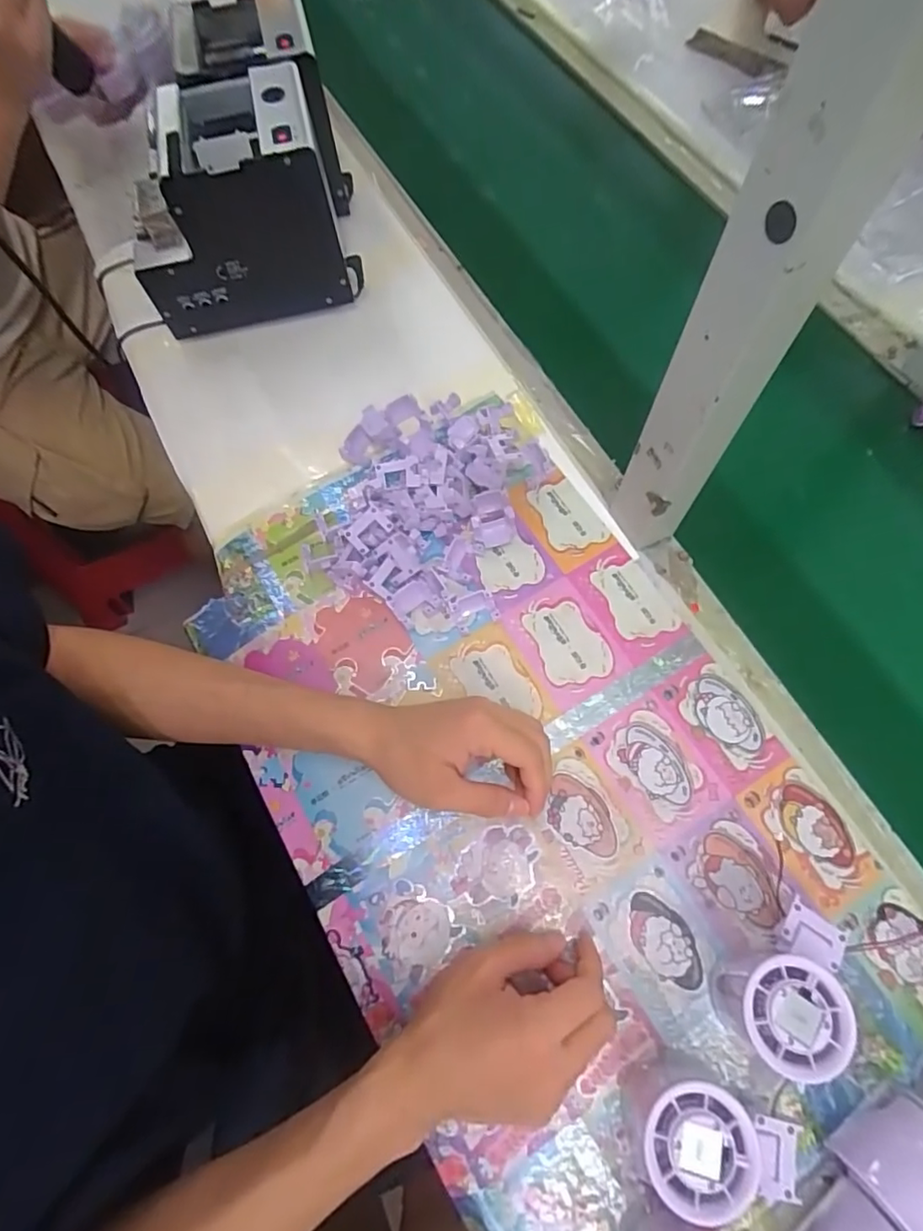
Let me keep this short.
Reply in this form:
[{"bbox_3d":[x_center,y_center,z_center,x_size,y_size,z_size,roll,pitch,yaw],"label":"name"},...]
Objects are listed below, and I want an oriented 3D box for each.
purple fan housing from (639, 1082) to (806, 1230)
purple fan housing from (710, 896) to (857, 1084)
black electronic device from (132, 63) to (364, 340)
[{"bbox_3d":[0.140,0.295,0.322,0.084,0.055,0.057,23,70,9],"label":"purple fan housing"},{"bbox_3d":[0.197,0.219,0.347,0.061,0.053,0.087,40,74,15],"label":"purple fan housing"},{"bbox_3d":[-0.213,-0.388,0.558,0.199,0.155,0.133,-12,69,-5],"label":"black electronic device"}]

